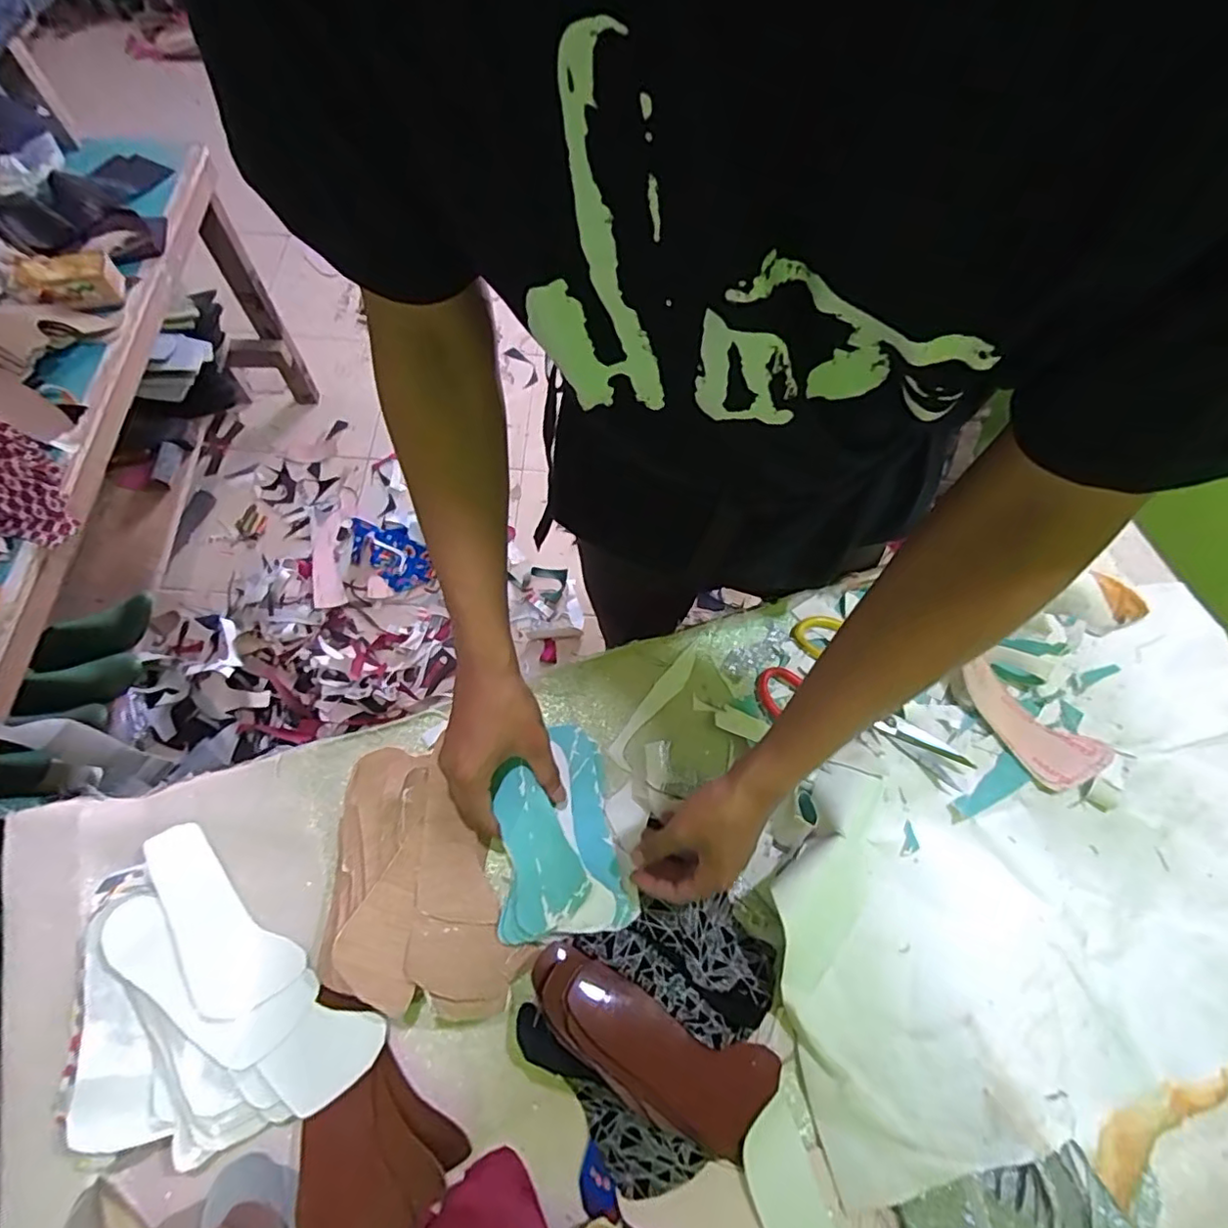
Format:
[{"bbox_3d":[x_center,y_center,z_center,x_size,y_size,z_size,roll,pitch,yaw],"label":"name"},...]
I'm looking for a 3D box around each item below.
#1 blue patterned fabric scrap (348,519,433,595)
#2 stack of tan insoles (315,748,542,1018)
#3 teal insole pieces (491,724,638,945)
[{"bbox_3d":[-0.564,-0.153,1.483,0.250,0.033,0.141,30,69,8],"label":"blue patterned fabric scrap"},{"bbox_3d":[-0.163,0.225,0.496,0.150,0.052,0.226,-29,73,-14],"label":"stack of tan insoles"},{"bbox_3d":[-0.047,0.181,0.506,0.105,0.057,0.169,-6,67,-6],"label":"teal insole pieces"}]

